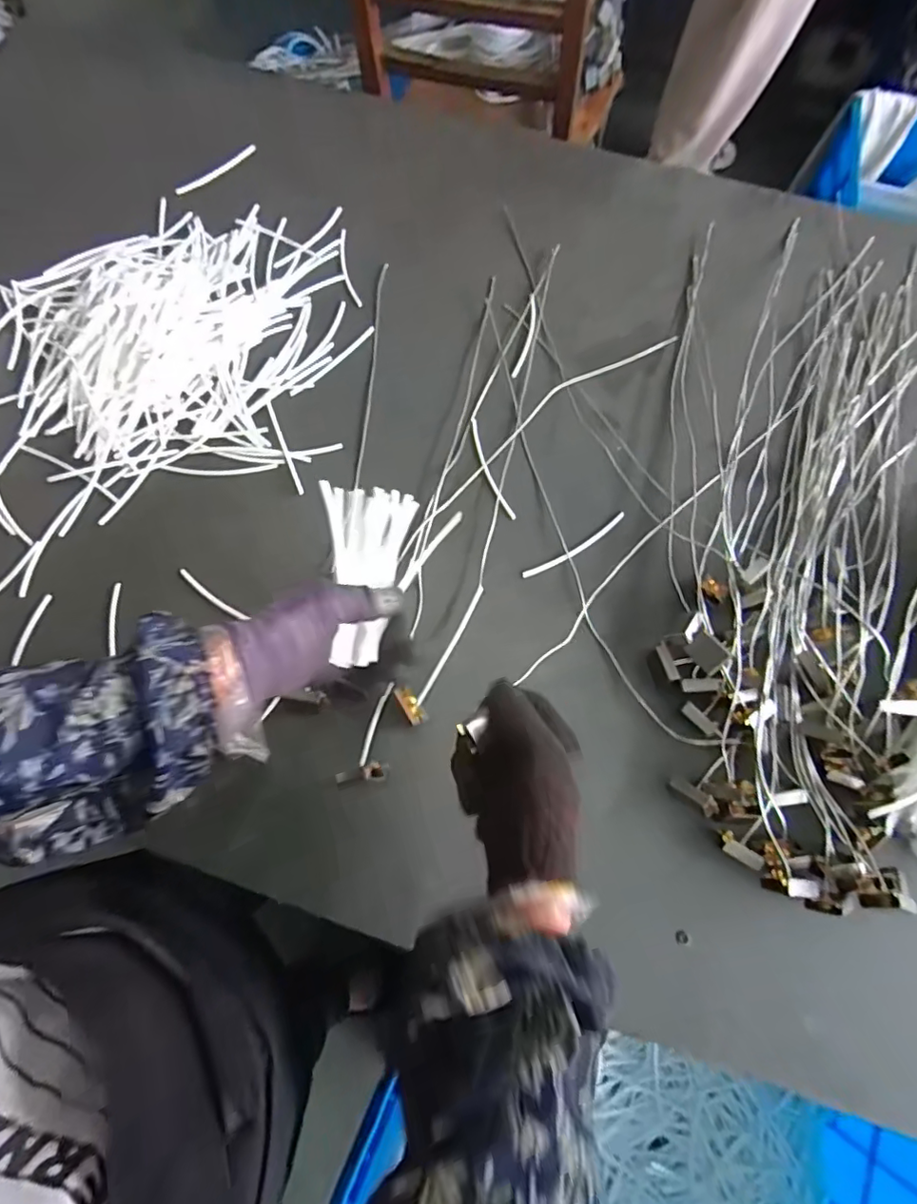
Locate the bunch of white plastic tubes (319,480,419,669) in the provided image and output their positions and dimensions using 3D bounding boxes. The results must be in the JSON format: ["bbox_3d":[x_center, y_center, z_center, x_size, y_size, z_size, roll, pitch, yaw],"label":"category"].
[{"bbox_3d":[-0.068,-0.019,0.419,0.062,0.035,0.129,3,89,1],"label":"bunch of white plastic tubes"}]

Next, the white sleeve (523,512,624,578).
[{"bbox_3d":[0.119,-0.055,0.563,0.123,0.006,0.013,-30,73,-10],"label":"white sleeve"}]

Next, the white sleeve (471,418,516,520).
[{"bbox_3d":[0.032,-0.144,0.594,0.014,0.006,0.126,-18,71,-7],"label":"white sleeve"}]

